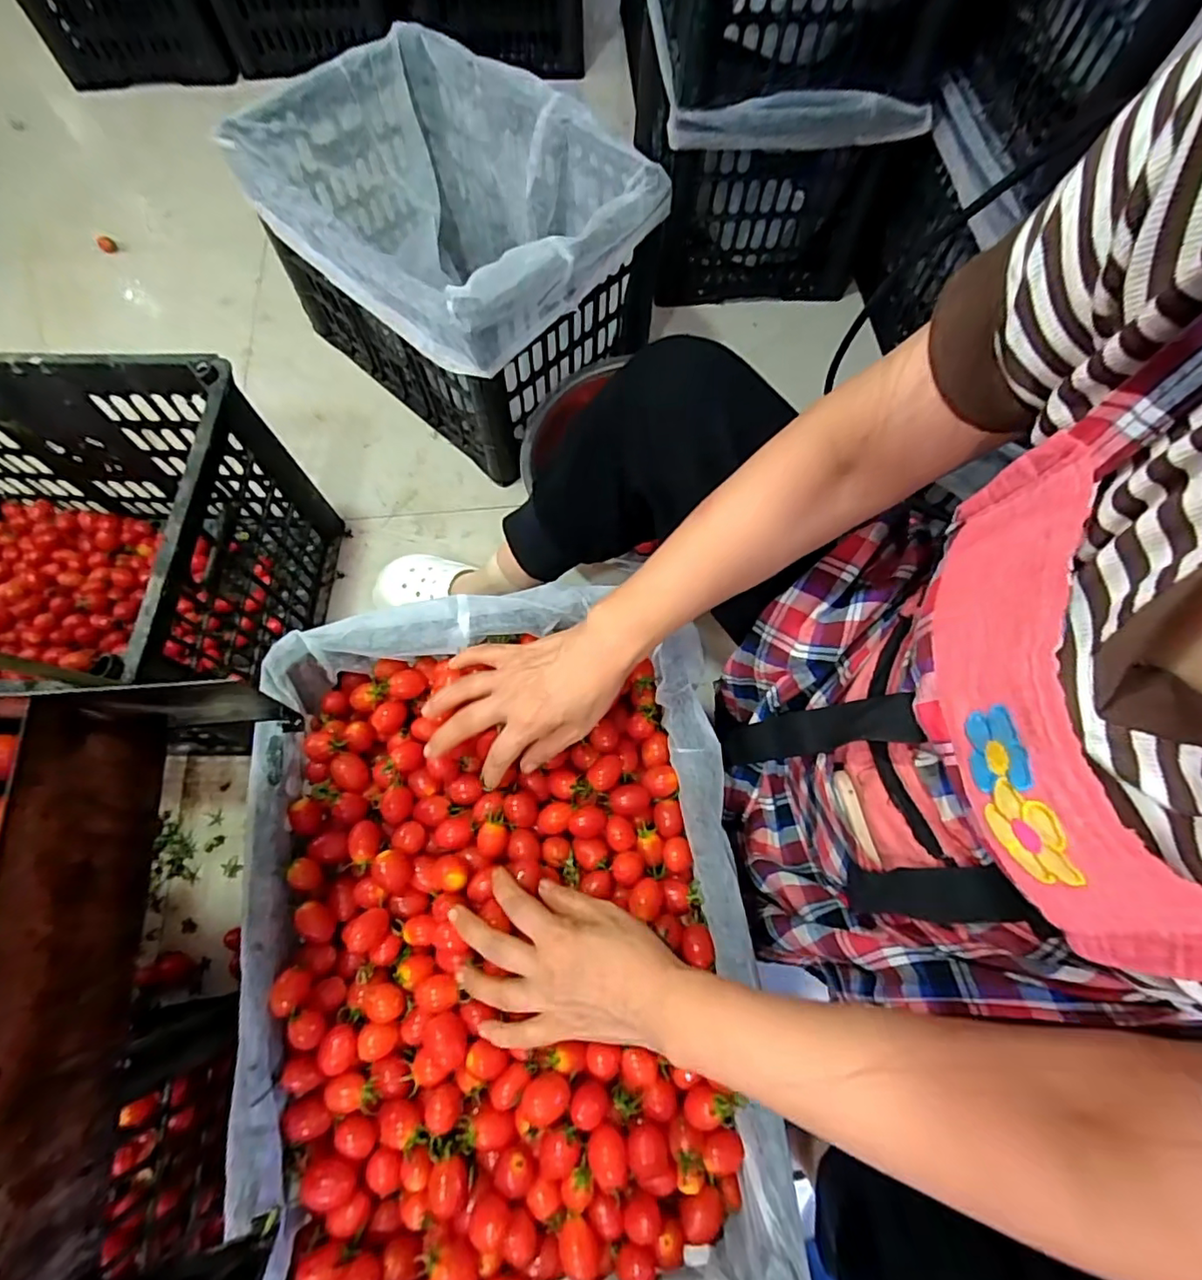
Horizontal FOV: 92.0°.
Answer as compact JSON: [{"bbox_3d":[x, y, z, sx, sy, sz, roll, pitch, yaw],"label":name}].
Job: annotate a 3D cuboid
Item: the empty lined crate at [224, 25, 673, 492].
[{"bbox_3d":[-0.185,-0.524,0.817,0.432,0.286,0.366,39,73,13],"label":"empty lined crate"}]

